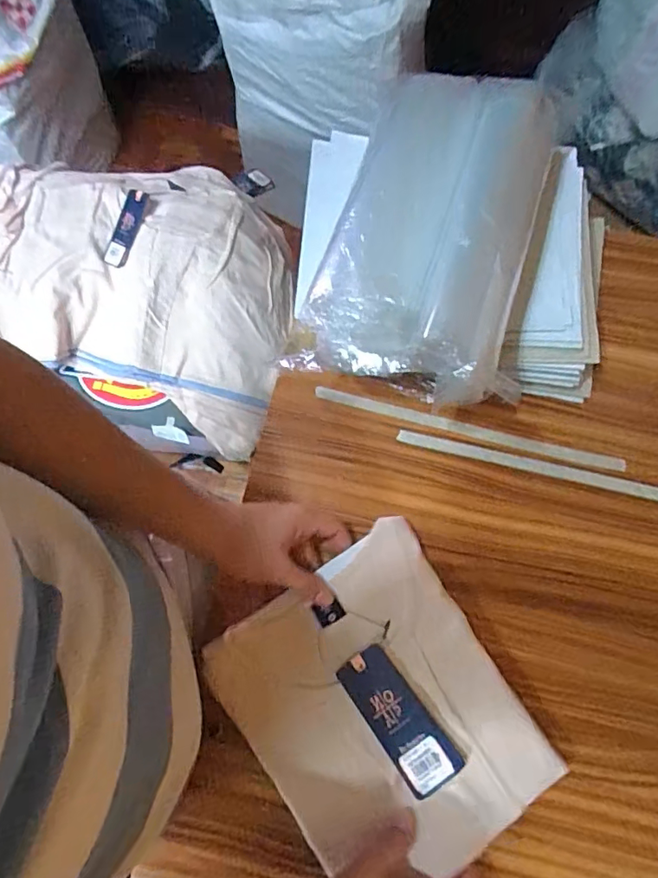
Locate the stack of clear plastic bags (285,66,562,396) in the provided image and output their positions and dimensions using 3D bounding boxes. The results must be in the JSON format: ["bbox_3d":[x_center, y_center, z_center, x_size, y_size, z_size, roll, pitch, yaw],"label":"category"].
[{"bbox_3d":[0.093,-0.174,0.446,0.175,0.070,0.308,17,76,6],"label":"stack of clear plastic bags"}]

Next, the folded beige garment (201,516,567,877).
[{"bbox_3d":[0.041,0.232,0.444,0.213,0.018,0.246,-31,75,-7],"label":"folded beige garment"}]

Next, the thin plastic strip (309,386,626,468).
[{"bbox_3d":[0.141,-0.011,0.531,0.313,0.008,0.014,14,75,6],"label":"thin plastic strip"}]

